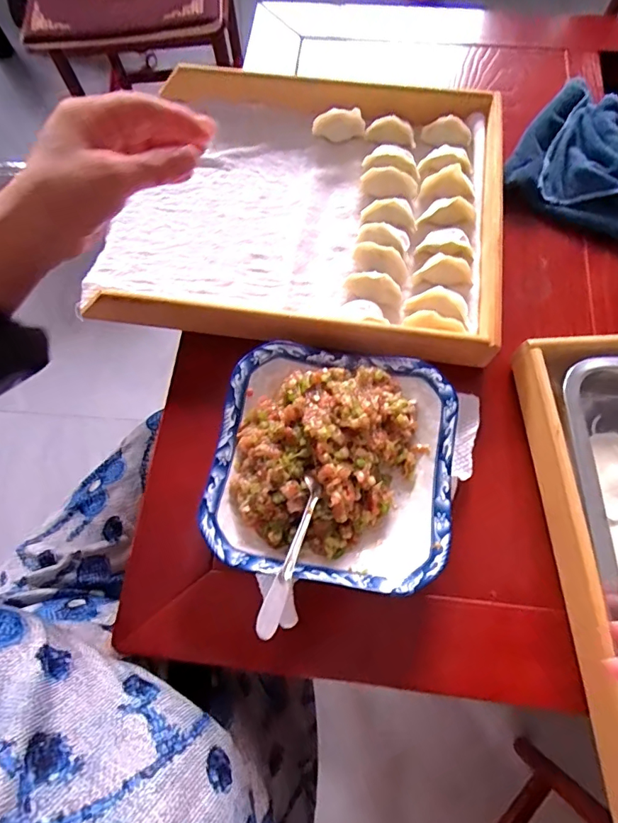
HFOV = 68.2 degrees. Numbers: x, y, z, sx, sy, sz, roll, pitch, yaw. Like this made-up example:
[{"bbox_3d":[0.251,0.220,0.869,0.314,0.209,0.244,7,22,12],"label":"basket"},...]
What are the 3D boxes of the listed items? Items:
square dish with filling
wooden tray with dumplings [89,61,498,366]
[{"bbox_3d":[0.017,0.043,0.357,0.186,0.054,0.199,8,73,4],"label":"square dish with filling"},{"bbox_3d":[-0.009,-0.223,0.472,0.395,0.056,0.346,9,73,5],"label":"wooden tray with dumplings"}]

